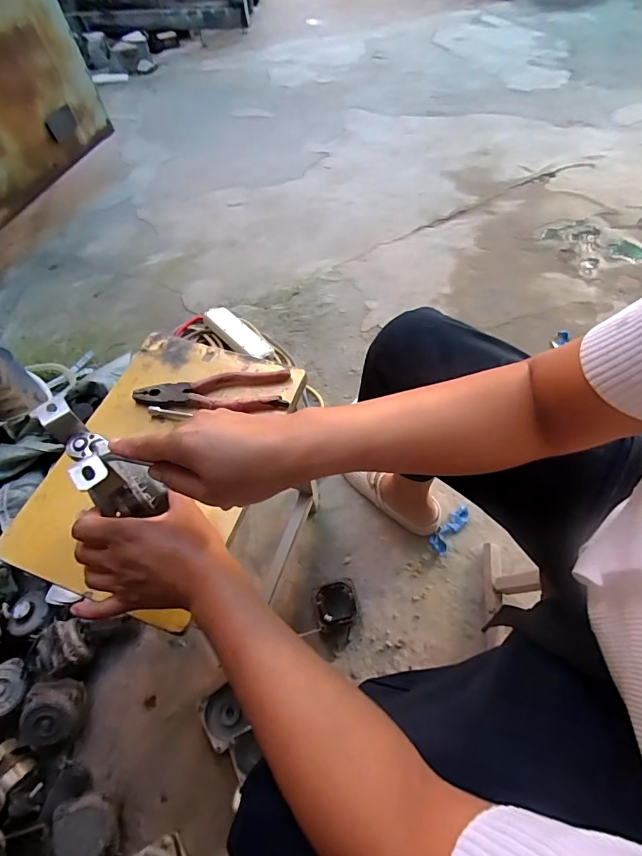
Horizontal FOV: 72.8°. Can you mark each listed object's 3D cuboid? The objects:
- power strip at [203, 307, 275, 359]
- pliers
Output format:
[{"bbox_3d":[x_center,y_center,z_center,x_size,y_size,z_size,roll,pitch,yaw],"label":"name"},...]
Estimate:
[{"bbox_3d":[-0.226,-0.260,1.185,0.228,0.038,0.083,38,68,26],"label":"power strip"},{"bbox_3d":[-0.138,-0.046,0.546,0.192,0.012,0.052,-5,57,3],"label":"pliers"}]

